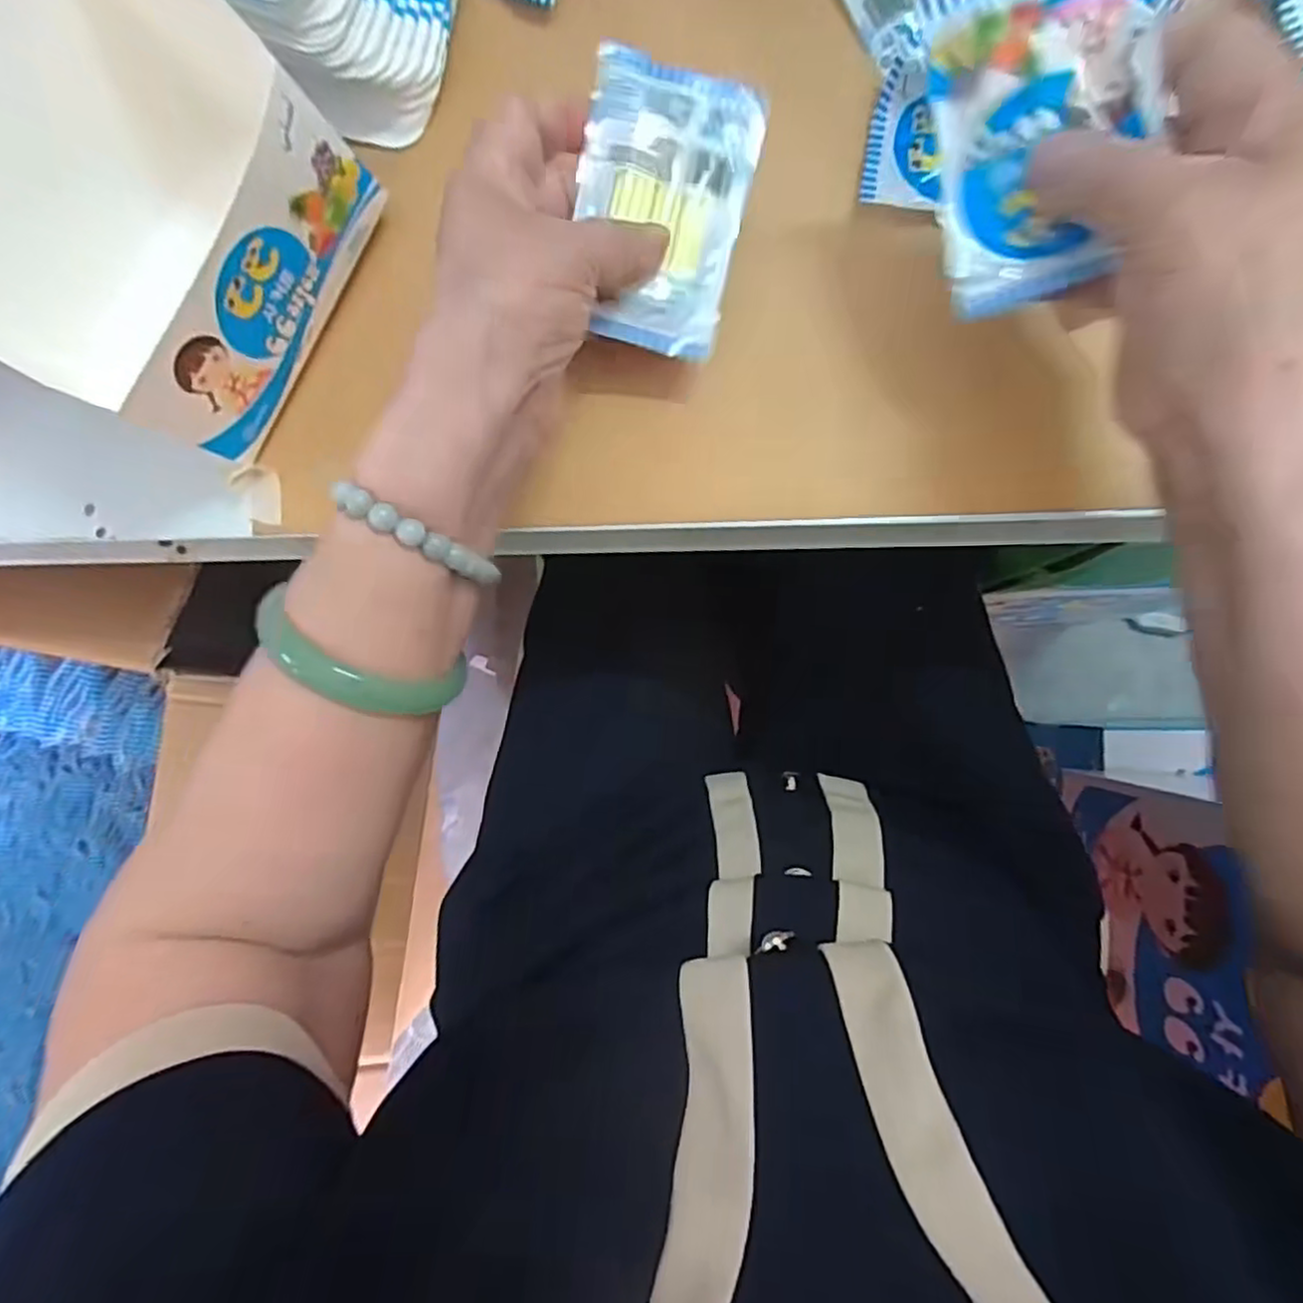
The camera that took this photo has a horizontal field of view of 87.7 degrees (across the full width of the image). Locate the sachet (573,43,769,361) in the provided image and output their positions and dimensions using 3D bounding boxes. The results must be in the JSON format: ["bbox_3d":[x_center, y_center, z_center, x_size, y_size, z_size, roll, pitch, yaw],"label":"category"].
[{"bbox_3d":[0.004,-0.178,0.273,0.066,0.007,0.105,9,98,-11],"label":"sachet"}]

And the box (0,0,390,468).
[{"bbox_3d":[-0.212,-0.181,0.229,0.128,0.178,0.161,28,89,6],"label":"box"}]

